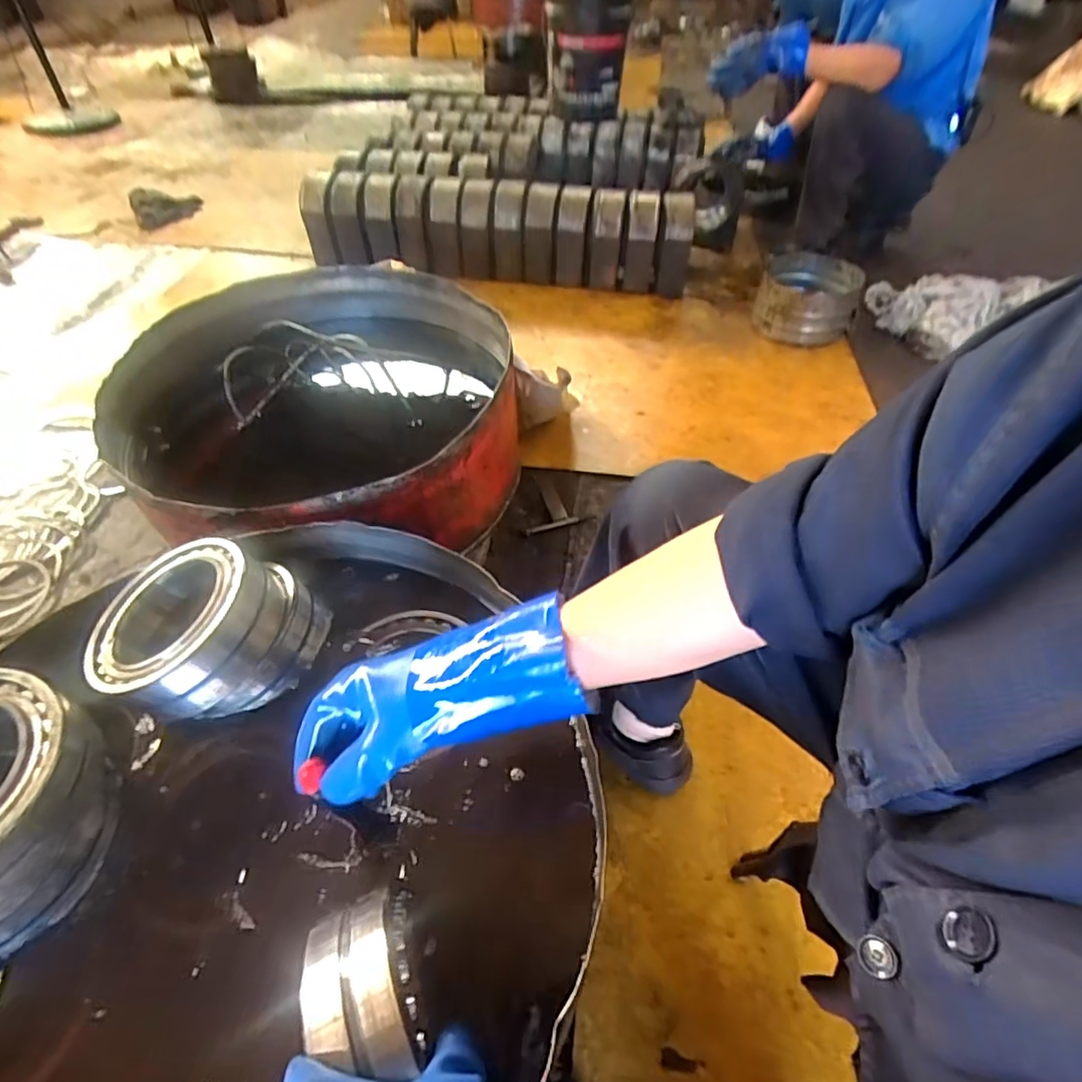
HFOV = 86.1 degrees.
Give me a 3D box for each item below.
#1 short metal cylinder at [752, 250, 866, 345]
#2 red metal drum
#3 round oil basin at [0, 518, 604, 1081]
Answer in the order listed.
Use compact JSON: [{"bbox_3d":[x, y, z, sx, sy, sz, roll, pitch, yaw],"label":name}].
[{"bbox_3d":[0.655,-0.591,1.434,0.229,0.166,0.218,18,51,15],"label":"short metal cylinder"},{"bbox_3d":[-0.313,-0.189,0.911,0.534,0.230,0.589,0,49,0],"label":"red metal drum"},{"bbox_3d":[-0.217,0.230,0.477,0.515,0.144,0.569,10,49,8],"label":"round oil basin"}]

